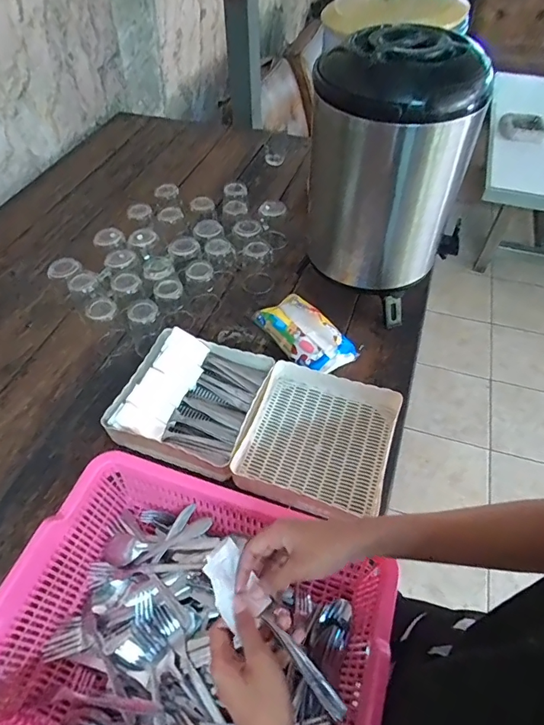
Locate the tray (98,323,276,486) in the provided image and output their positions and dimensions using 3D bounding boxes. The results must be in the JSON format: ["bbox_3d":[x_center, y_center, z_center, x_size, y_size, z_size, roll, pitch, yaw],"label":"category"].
[{"bbox_3d":[-0.131,0.058,0.717,0.207,0.063,0.215,15,54,12],"label":"tray"}]

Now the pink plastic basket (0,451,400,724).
[{"bbox_3d":[-0.092,0.307,0.480,0.387,0.121,0.306,15,54,12],"label":"pink plastic basket"}]

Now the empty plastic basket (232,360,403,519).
[{"bbox_3d":[0.071,0.115,0.672,0.222,0.054,0.217,15,54,12],"label":"empty plastic basket"}]

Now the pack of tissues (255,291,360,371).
[{"bbox_3d":[0.058,-0.055,0.807,0.108,0.056,0.193,-35,60,-23],"label":"pack of tissues"}]

